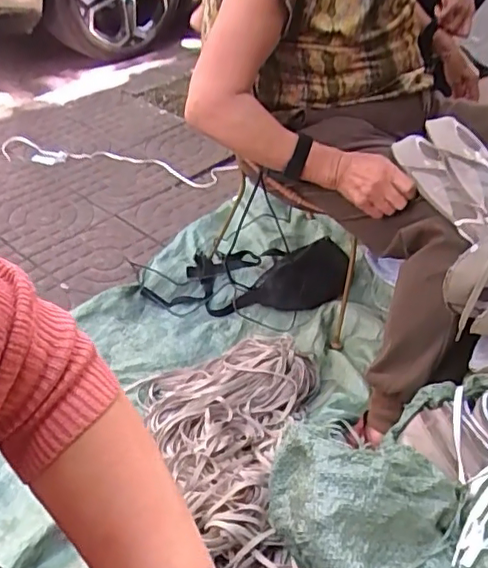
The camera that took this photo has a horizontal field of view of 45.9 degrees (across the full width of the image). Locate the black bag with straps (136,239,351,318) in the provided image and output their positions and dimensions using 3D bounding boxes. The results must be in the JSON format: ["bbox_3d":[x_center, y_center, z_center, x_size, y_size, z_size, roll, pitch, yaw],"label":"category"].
[{"bbox_3d":[0.014,-0.022,1.226,0.446,0.079,0.195,-8,42,-16],"label":"black bag with straps"}]

